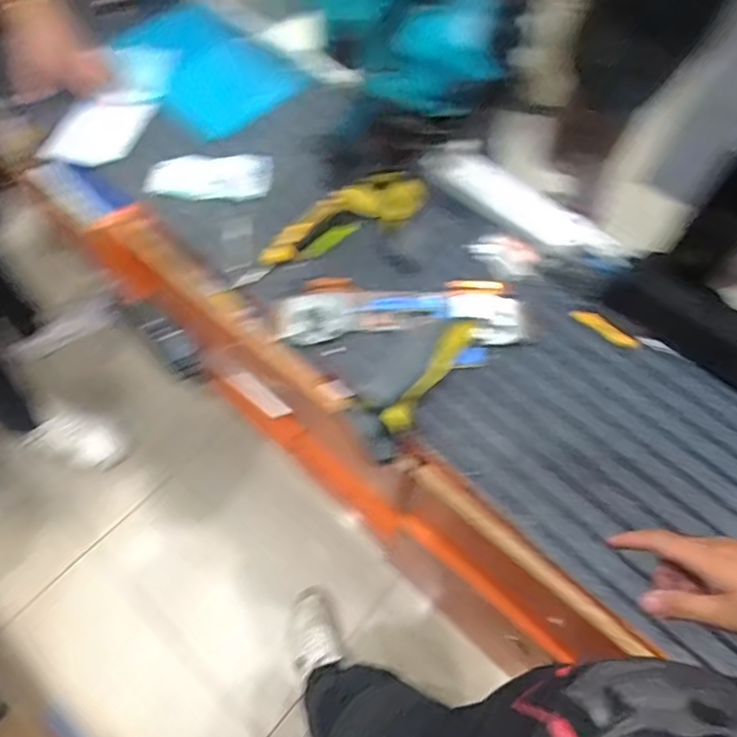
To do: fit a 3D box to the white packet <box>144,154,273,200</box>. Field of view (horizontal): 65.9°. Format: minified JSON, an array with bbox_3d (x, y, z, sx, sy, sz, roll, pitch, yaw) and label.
[{"bbox_3d":[-0.260,-0.316,0.934,0.200,0.009,0.096,-1,63,-2],"label":"white packet"}]

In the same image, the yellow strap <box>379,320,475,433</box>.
[{"bbox_3d":[0.081,0.006,0.752,0.036,0.029,0.210,31,53,14],"label":"yellow strap"}]

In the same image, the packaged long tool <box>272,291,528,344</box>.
[{"bbox_3d":[0.045,-0.080,0.809,0.348,0.018,0.093,-1,63,-2],"label":"packaged long tool"}]

